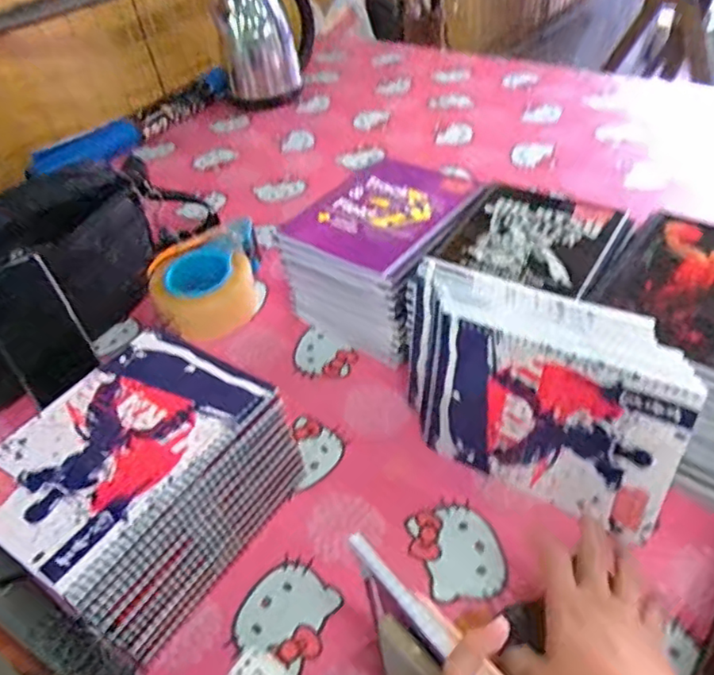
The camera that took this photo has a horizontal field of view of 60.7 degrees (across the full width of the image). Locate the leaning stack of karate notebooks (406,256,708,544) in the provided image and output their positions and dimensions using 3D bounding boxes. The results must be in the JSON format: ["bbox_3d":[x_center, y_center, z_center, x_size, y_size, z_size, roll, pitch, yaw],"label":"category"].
[{"bbox_3d":[0.146,0.046,0.521,0.247,0.148,0.091,22,50,28],"label":"leaning stack of karate notebooks"}]

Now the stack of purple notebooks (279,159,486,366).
[{"bbox_3d":[0.037,-0.095,0.705,0.169,0.119,0.200,26,52,31],"label":"stack of purple notebooks"}]

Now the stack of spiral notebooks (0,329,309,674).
[{"bbox_3d":[-0.170,0.121,0.496,0.148,0.130,0.198,21,49,28],"label":"stack of spiral notebooks"}]

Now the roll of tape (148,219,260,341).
[{"bbox_3d":[-0.183,-0.071,0.757,0.134,0.075,0.134,-4,42,3],"label":"roll of tape"}]

